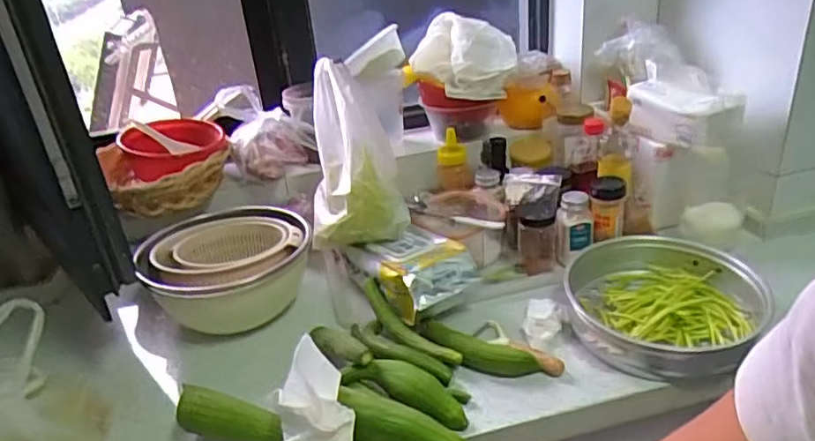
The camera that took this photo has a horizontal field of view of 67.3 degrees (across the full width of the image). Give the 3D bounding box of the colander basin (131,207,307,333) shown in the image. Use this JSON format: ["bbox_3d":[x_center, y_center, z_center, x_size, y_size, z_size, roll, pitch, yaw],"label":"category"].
[{"bbox_3d":[-0.274,0.069,0.947,0.234,0.118,0.239,-4,27,2],"label":"colander basin"}]

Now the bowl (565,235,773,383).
[{"bbox_3d":[0.358,0.114,0.848,0.252,0.058,0.253,-4,27,2],"label":"bowl"}]

